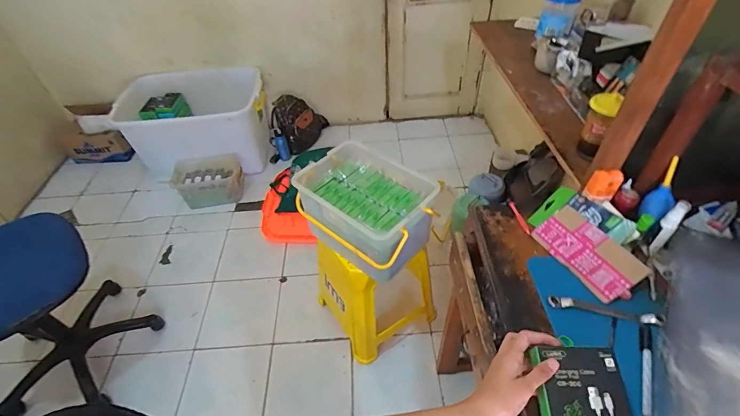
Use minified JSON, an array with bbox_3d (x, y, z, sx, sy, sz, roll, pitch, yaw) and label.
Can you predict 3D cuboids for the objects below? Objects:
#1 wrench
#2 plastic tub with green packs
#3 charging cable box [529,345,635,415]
[{"bbox_3d":[0.369,0.162,0.585,0.163,0.009,0.019,10,47,13],"label":"wrench"},{"bbox_3d":[-0.006,0.006,1.085,0.354,0.208,0.264,32,56,30],"label":"plastic tub with green packs"},{"bbox_3d":[0.238,0.227,0.406,0.093,0.022,0.137,-6,56,9],"label":"charging cable box"}]

